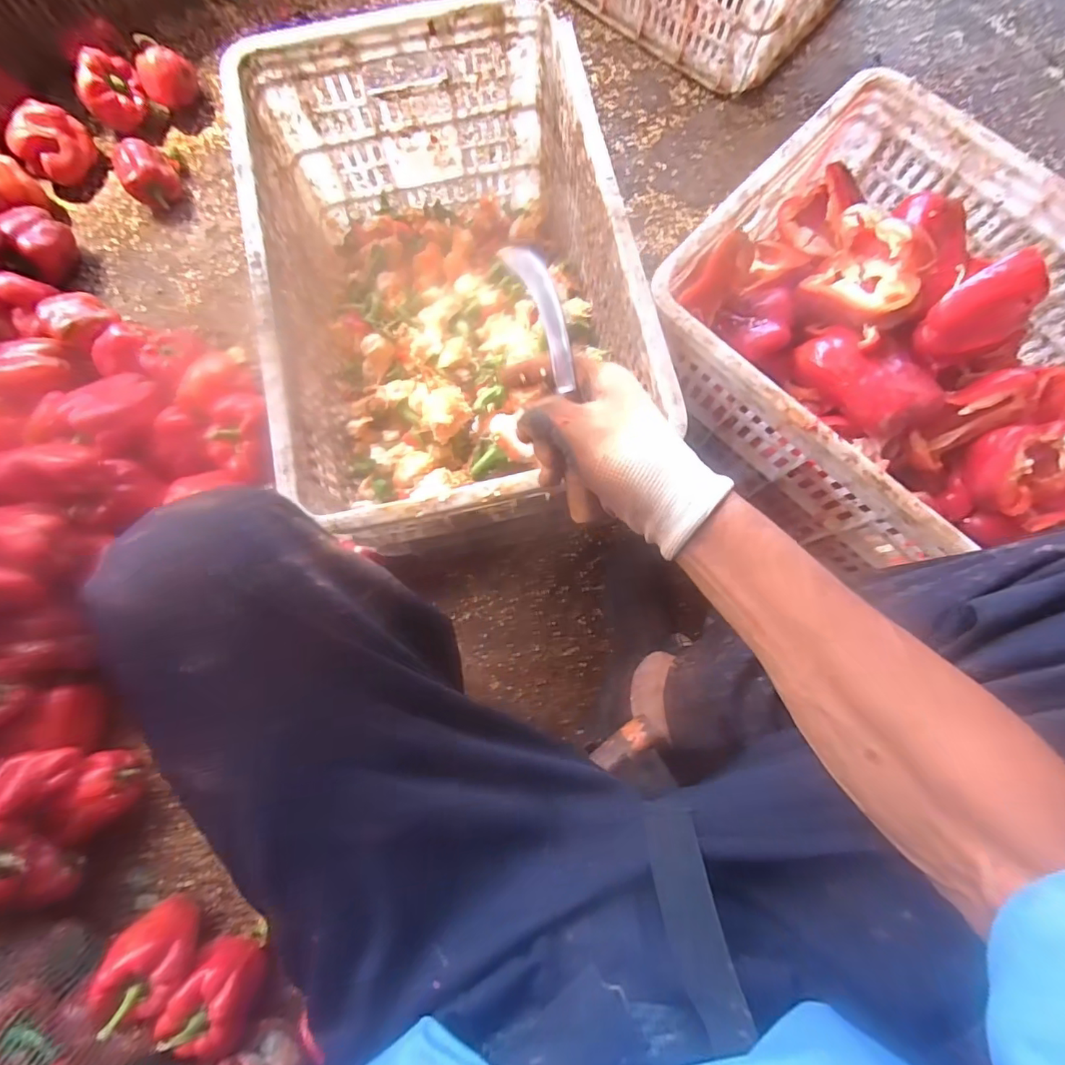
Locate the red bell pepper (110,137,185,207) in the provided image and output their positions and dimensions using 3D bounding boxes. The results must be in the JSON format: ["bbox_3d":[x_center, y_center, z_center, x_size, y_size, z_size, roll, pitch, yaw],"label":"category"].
[{"bbox_3d":[-0.627,-0.582,0.837,0.083,0.070,0.089,0,79,1],"label":"red bell pepper"}]

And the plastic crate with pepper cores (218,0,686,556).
[{"bbox_3d":[-0.090,-0.270,0.603,0.355,0.253,0.546,-14,79,-1],"label":"plastic crate with pepper cores"}]

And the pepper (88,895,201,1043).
[{"bbox_3d":[-0.477,0.536,0.637,0.096,0.120,0.089,0,79,1],"label":"pepper"}]

